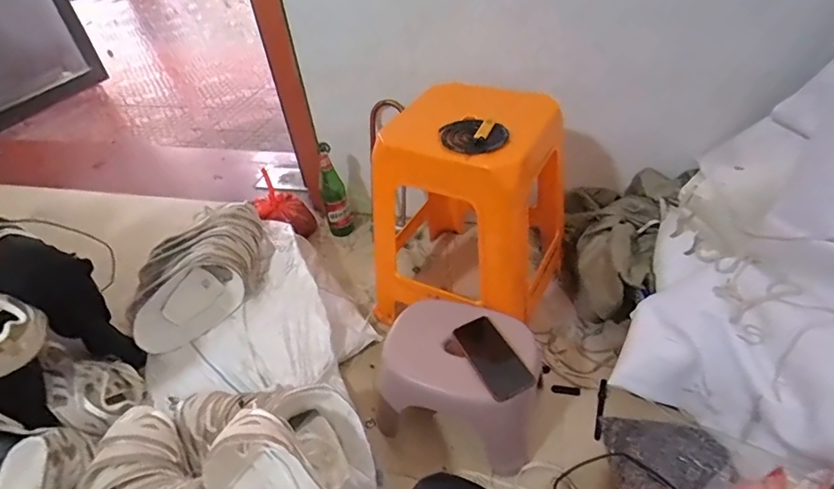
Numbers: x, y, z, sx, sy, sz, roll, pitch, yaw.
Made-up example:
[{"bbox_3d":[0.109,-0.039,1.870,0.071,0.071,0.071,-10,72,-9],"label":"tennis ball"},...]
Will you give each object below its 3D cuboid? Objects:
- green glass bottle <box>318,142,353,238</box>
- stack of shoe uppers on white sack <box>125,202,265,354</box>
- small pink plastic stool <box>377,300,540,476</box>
[{"bbox_3d":[-0.235,-0.143,1.336,0.072,0.281,0.082,-13,42,-9],"label":"green glass bottle"},{"bbox_3d":[-0.505,0.065,1.112,0.366,0.161,0.188,-33,48,-27],"label":"stack of shoe uppers on white sack"},{"bbox_3d":[0.090,0.263,0.897,0.274,0.209,0.216,14,45,21],"label":"small pink plastic stool"}]

